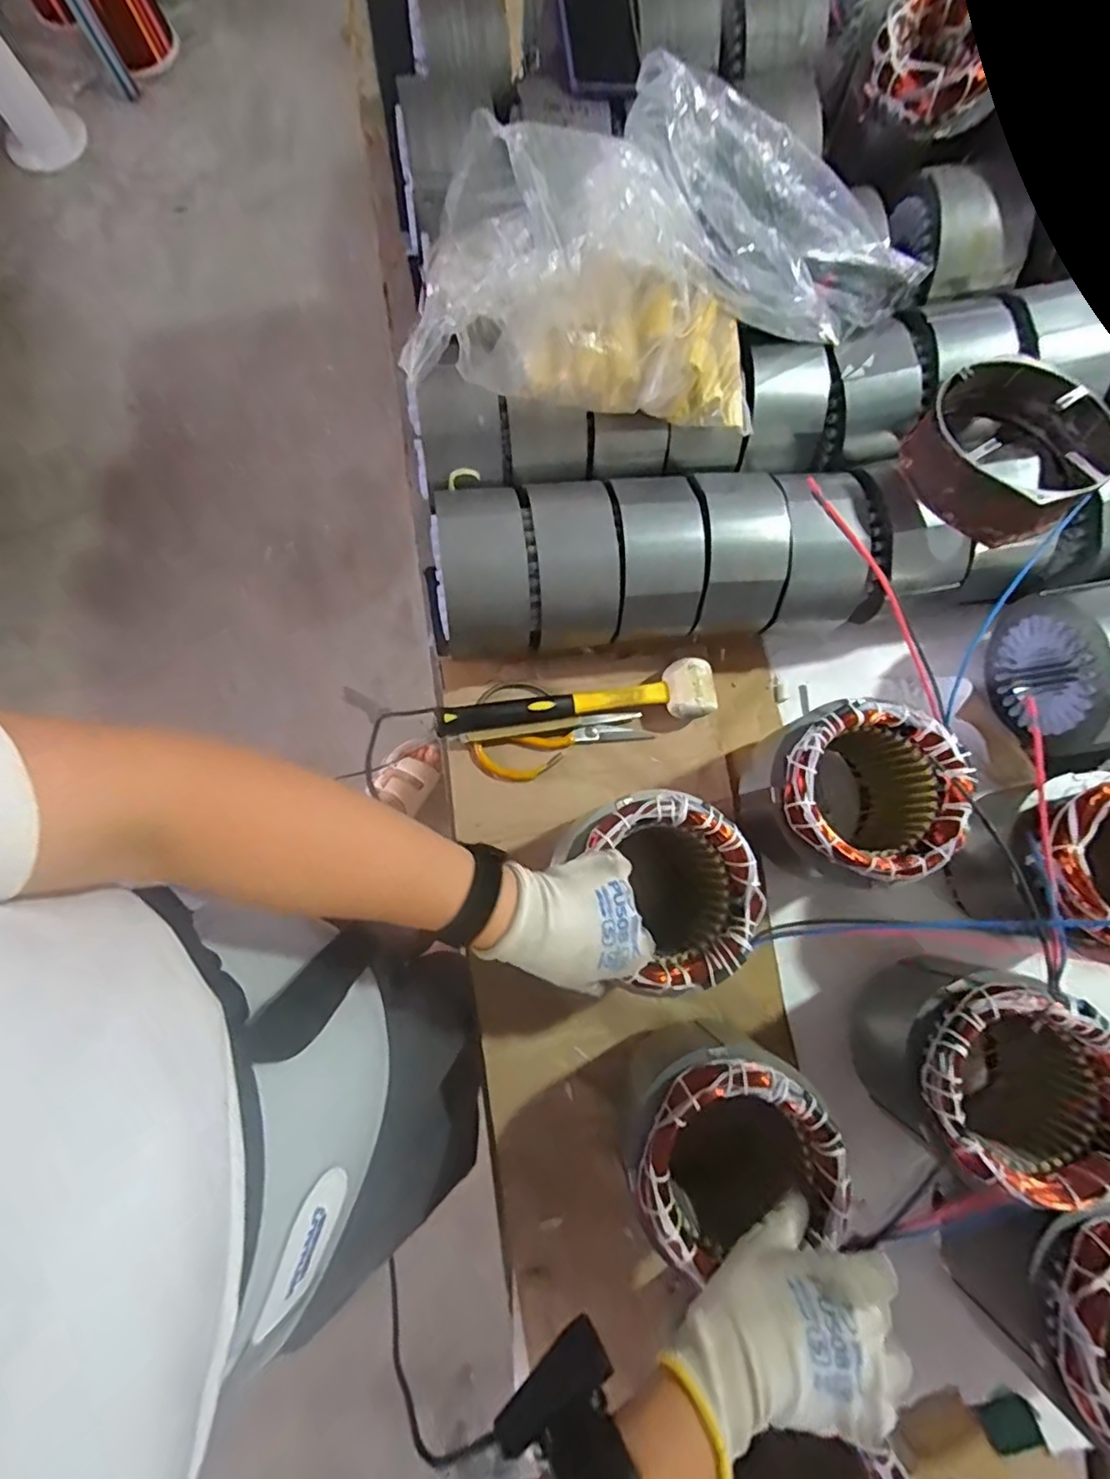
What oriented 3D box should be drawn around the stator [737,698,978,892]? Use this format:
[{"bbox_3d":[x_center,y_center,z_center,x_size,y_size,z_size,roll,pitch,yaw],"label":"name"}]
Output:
[{"bbox_3d":[0.253,0.048,0.528,0.137,0.148,0.136,0,80,1],"label":"stator"}]

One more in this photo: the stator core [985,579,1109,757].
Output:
[{"bbox_3d":[0.495,-0.061,0.551,0.093,0.129,0.148,-2,80,1],"label":"stator core"}]

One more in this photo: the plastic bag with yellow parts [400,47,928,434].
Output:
[{"bbox_3d":[0.105,-0.373,0.481,0.444,0.173,0.169,-1,80,1],"label":"plastic bag with yellow parts"}]

